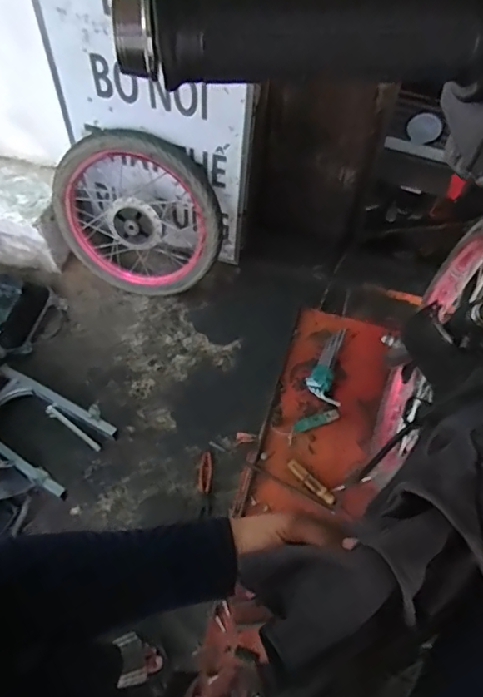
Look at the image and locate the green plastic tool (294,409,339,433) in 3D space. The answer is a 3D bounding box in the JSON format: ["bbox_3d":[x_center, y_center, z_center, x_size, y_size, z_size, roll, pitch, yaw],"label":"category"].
[{"bbox_3d":[0.168,0.162,1.166,0.105,0.006,0.026,-18,64,-12],"label":"green plastic tool"}]

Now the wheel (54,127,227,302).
[{"bbox_3d":[-0.317,-0.427,1.666,0.522,0.539,0.145,-2,39,18],"label":"wheel"}]

